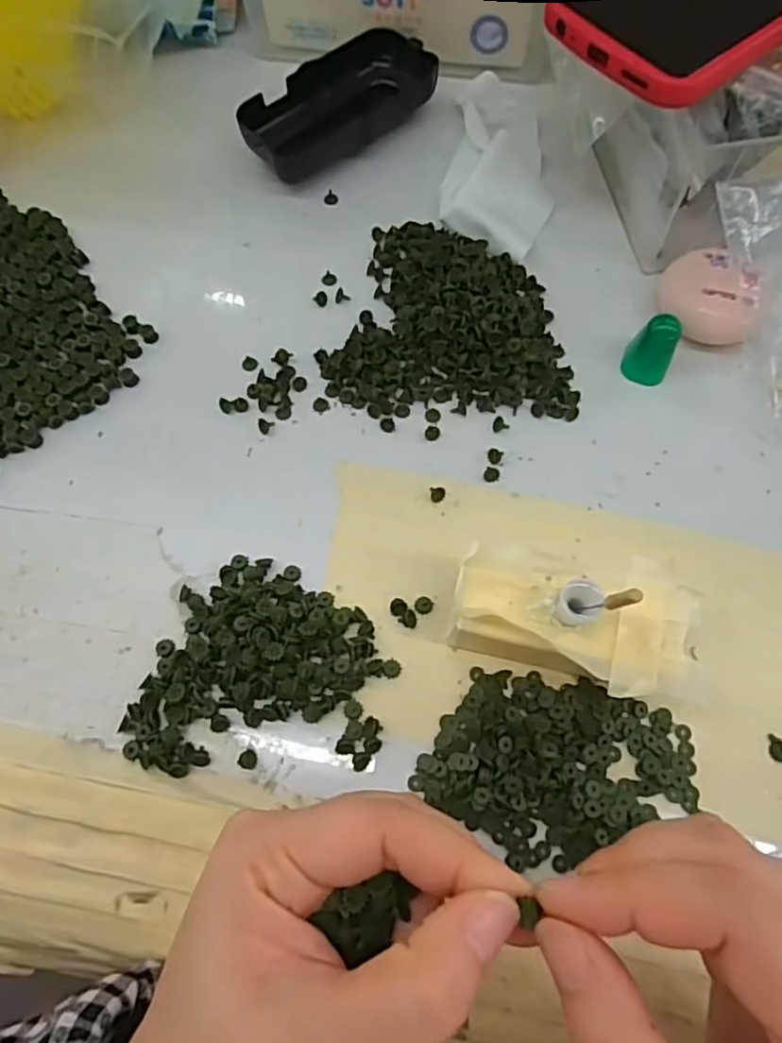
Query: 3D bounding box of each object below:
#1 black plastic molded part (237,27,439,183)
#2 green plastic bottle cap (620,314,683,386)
[{"bbox_3d":[-0.030,-0.227,0.352,0.109,0.023,0.052,-36,72,-12],"label":"black plastic molded part"},{"bbox_3d":[0.117,-0.077,0.287,0.020,0.029,0.016,31,72,12],"label":"green plastic bottle cap"}]

